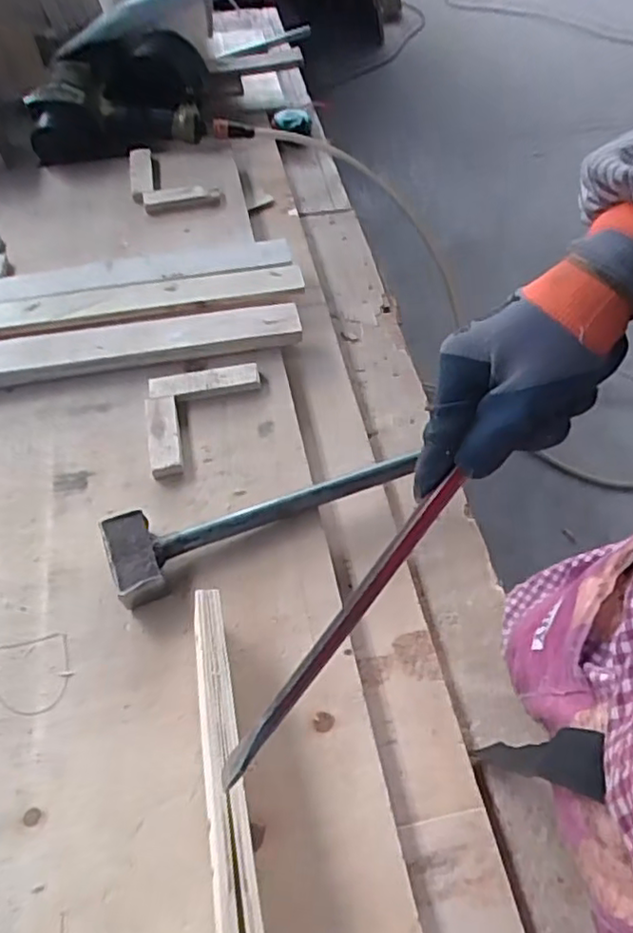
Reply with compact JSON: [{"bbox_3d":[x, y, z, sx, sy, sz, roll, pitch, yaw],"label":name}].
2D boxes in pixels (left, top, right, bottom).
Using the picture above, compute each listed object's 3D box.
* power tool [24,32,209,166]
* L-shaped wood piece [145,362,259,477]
[{"bbox_3d":[-0.294,-0.542,0.966,0.249,0.151,0.120,-3,56,-4],"label":"power tool"},{"bbox_3d":[-0.117,-0.052,0.682,0.118,0.025,0.129,-7,51,-2],"label":"L-shaped wood piece"}]

